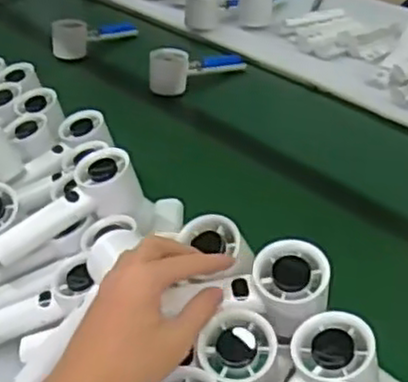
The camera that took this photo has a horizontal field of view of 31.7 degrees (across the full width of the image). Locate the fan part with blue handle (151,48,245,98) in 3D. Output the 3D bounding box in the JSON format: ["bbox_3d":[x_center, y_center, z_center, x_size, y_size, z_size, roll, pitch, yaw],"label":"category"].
[{"bbox_3d":[-0.008,-0.188,1.102,0.164,0.061,0.054,-14,33,-35],"label":"fan part with blue handle"}]

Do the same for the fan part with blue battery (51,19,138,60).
[{"bbox_3d":[-0.196,-0.271,1.237,0.141,0.065,0.074,-21,36,-40],"label":"fan part with blue battery"}]

